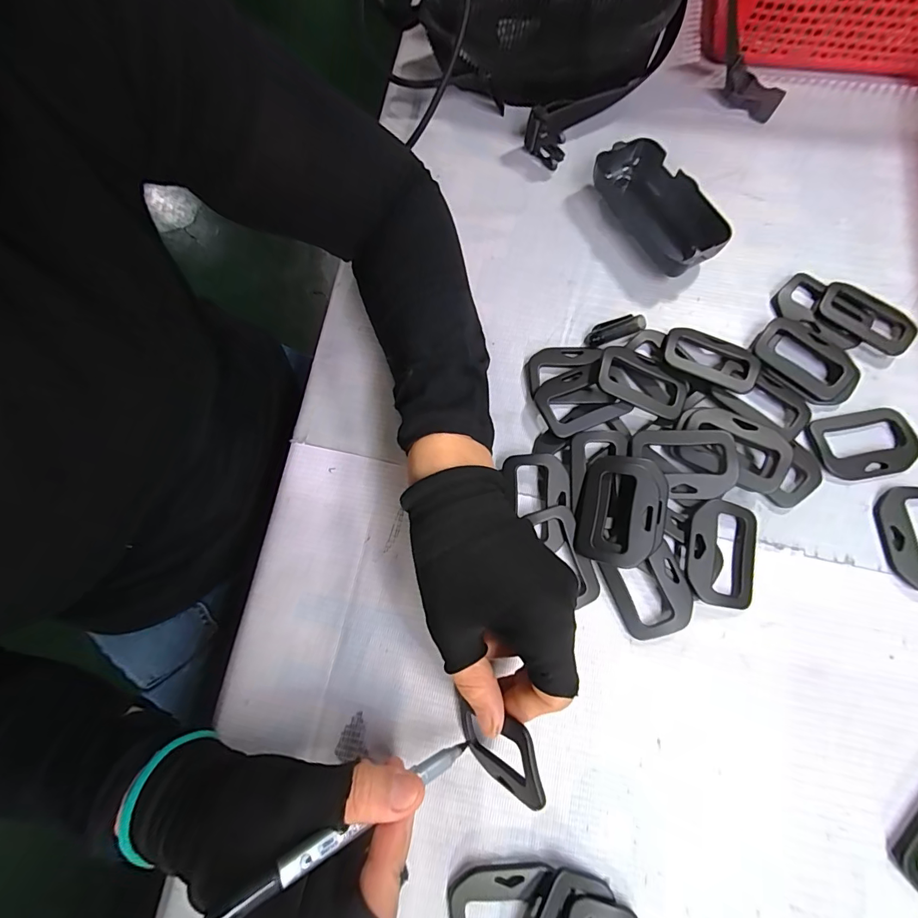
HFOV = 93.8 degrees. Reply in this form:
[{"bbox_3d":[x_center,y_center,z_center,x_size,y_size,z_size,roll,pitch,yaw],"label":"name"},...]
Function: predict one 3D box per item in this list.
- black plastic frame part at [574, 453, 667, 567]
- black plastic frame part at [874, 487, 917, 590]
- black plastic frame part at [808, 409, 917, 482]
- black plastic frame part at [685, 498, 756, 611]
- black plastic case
[{"bbox_3d":[0.095,0.030,0.253,0.045,0.011,0.065,16,75,7],"label":"black plastic frame part"},{"bbox_3d":[0.277,0.047,0.256,0.046,0.005,0.060,-3,73,1],"label":"black plastic frame part"},{"bbox_3d":[0.259,-0.009,0.273,0.062,0.005,0.043,-9,73,-1],"label":"black plastic frame part"},{"bbox_3d":[0.157,0.056,0.254,0.042,0.011,0.060,17,75,7],"label":"black plastic frame part"},{"bbox_3d":[0.147,-0.183,0.316,0.048,0.025,0.109,-25,74,-5],"label":"black plastic case"}]

